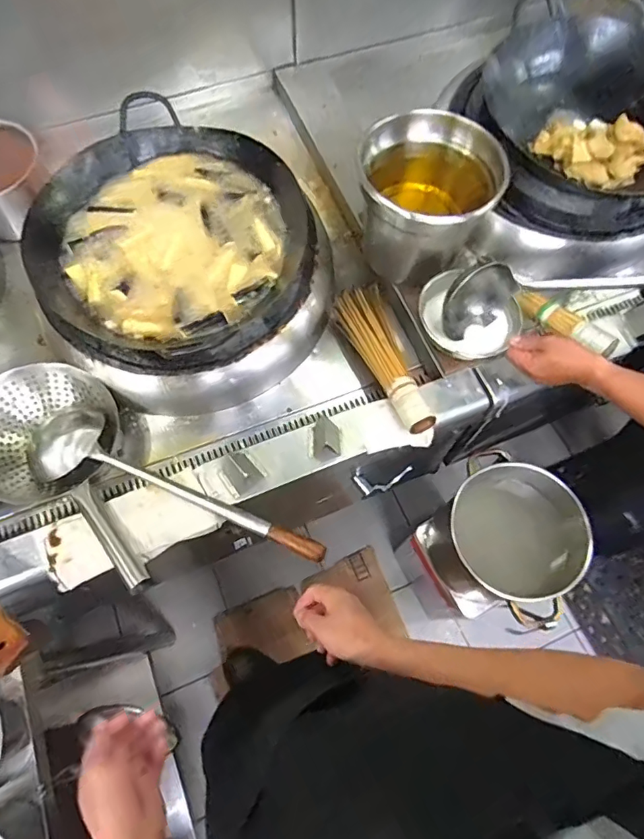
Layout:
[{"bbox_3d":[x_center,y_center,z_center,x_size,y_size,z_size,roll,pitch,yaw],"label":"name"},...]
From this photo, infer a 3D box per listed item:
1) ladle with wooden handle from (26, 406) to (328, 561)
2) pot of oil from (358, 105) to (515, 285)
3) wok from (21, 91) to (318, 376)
[{"bbox_3d":[-0.240,0.107,0.772,0.519,0.053,0.125,24,69,9],"label":"ladle with wooden handle"},{"bbox_3d":[0.176,-0.372,0.851,0.213,0.196,0.192,19,68,7],"label":"pot of oil"},{"bbox_3d":[-0.230,-0.299,0.840,0.408,0.131,0.420,6,67,2],"label":"wok"}]

